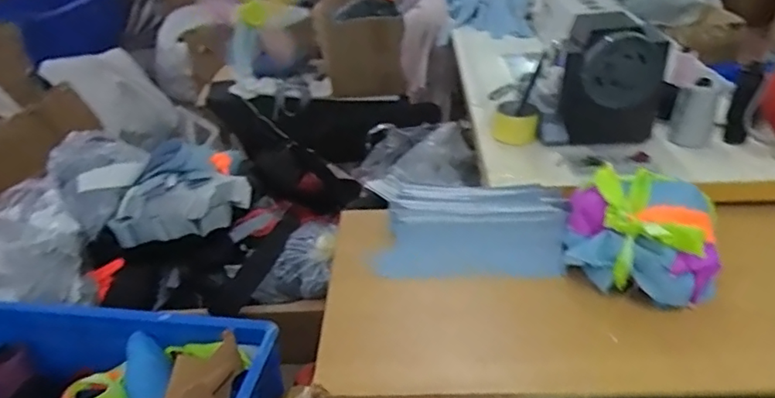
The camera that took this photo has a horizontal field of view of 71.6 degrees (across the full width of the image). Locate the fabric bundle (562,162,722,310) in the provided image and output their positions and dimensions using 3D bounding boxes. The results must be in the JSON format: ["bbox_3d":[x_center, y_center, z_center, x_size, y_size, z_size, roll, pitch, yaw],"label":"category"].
[{"bbox_3d":[0.327,0.043,0.686,0.178,0.112,0.157,10,35,22],"label":"fabric bundle"}]

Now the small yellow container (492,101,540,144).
[{"bbox_3d":[0.247,-0.148,1.023,0.082,0.057,0.093,6,34,17],"label":"small yellow container"}]

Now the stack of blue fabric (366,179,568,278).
[{"bbox_3d":[0.127,0.041,0.794,0.273,0.052,0.209,1,33,8],"label":"stack of blue fabric"}]

